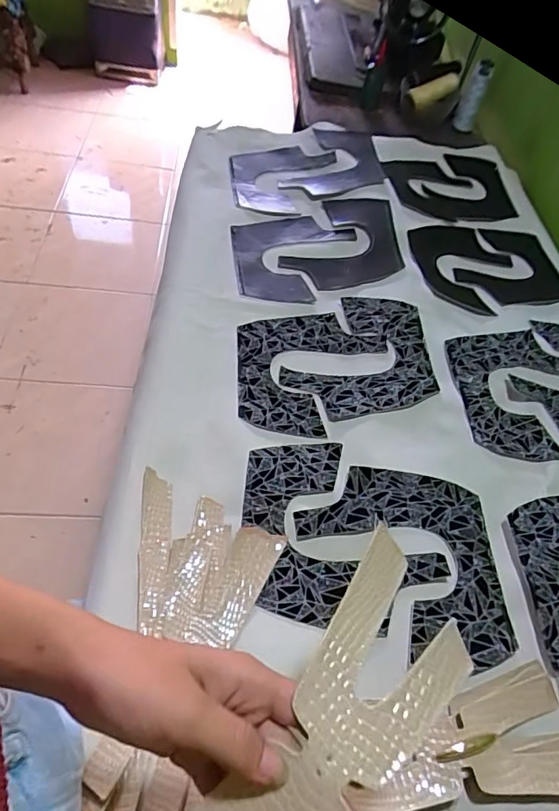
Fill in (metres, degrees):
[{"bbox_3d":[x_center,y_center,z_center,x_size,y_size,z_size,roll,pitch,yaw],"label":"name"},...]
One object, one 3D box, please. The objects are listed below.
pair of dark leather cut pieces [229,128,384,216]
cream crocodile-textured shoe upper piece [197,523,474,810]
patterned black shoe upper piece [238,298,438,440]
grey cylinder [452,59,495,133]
[{"bbox_3d":[0.041,-0.393,0.836,0.260,0.040,0.185,-19,57,-17],"label":"pair of dark leather cut pieces"},{"bbox_3d":[0.015,0.170,0.243,0.073,0.026,0.216,37,69,22],"label":"cream crocodile-textured shoe upper piece"},{"bbox_3d":[0.066,-0.051,0.610,0.228,0.012,0.194,-2,56,-2],"label":"patterned black shoe upper piece"},{"bbox_3d":[0.393,-0.627,1.031,0.041,0.124,0.029,25,35,14],"label":"grey cylinder"}]

